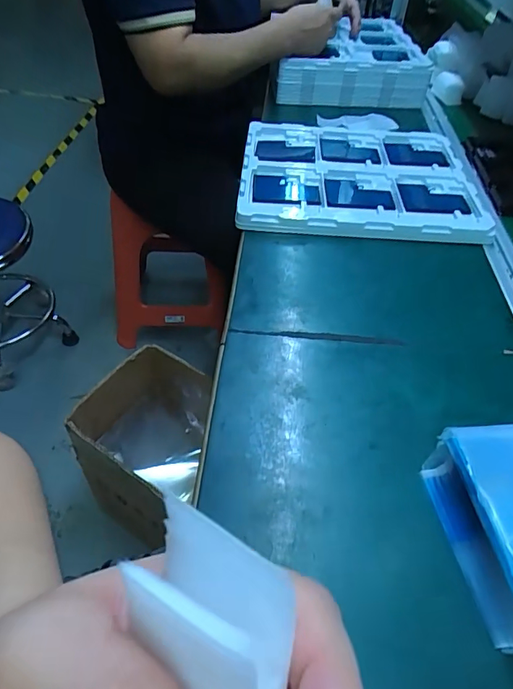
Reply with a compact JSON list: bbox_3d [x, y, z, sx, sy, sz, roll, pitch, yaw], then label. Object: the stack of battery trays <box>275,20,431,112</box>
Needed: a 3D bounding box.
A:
[{"bbox_3d":[0.188,-0.571,0.905,0.282,0.087,0.303,3,47,-1],"label":"stack of battery trays"}]

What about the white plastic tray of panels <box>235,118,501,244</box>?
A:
[{"bbox_3d":[0.142,-0.239,0.641,0.318,0.031,0.280,5,47,1],"label":"white plastic tray of panels"}]

